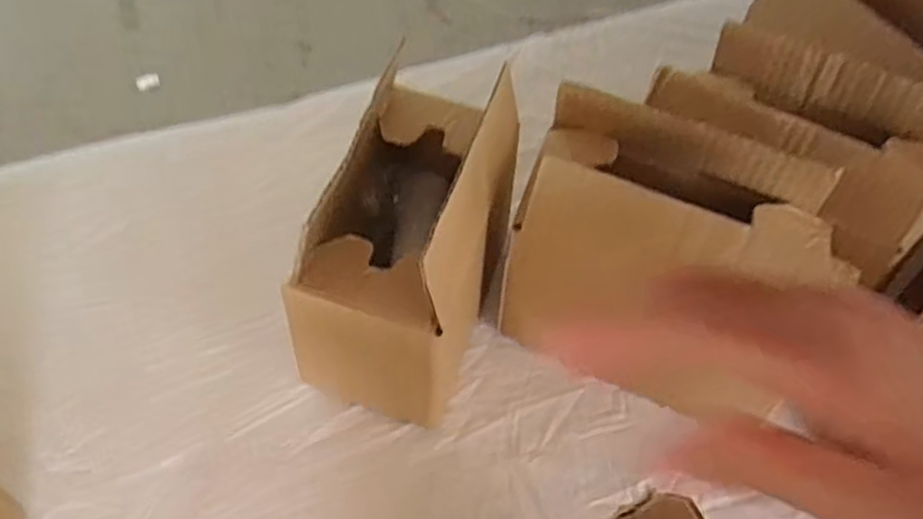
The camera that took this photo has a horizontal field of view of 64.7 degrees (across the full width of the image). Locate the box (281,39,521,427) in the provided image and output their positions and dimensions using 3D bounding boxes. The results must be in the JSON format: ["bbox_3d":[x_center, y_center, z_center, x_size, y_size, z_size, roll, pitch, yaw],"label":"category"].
[{"bbox_3d":[-0.033,-0.014,0.472,0.116,0.151,0.204,9,51,4],"label":"box"}]

